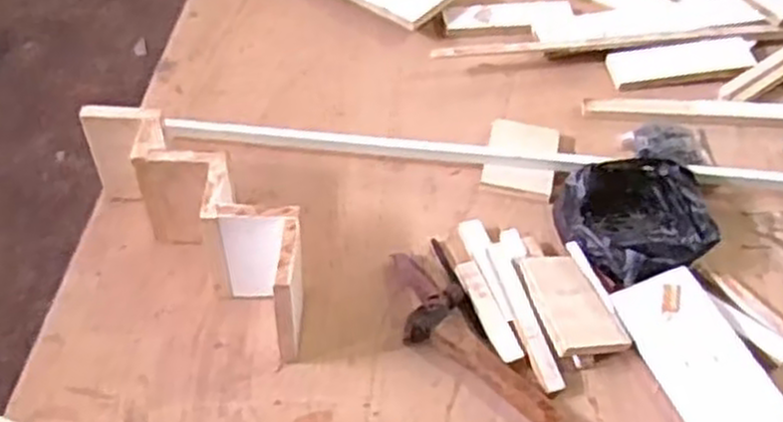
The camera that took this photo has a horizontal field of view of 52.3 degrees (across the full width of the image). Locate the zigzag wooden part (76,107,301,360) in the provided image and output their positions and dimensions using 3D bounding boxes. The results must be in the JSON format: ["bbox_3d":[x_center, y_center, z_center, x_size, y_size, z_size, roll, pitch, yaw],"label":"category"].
[{"bbox_3d":[-0.210,0.011,0.918,0.349,0.150,0.096,35,61,23],"label":"zigzag wooden part"}]

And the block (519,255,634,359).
[{"bbox_3d":[0.211,0.106,0.912,0.097,0.022,0.120,0,58,-28],"label":"block"}]

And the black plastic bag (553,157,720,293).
[{"bbox_3d":[0.301,0.005,0.991,0.174,0.059,0.170,-20,53,-19],"label":"black plastic bag"}]

